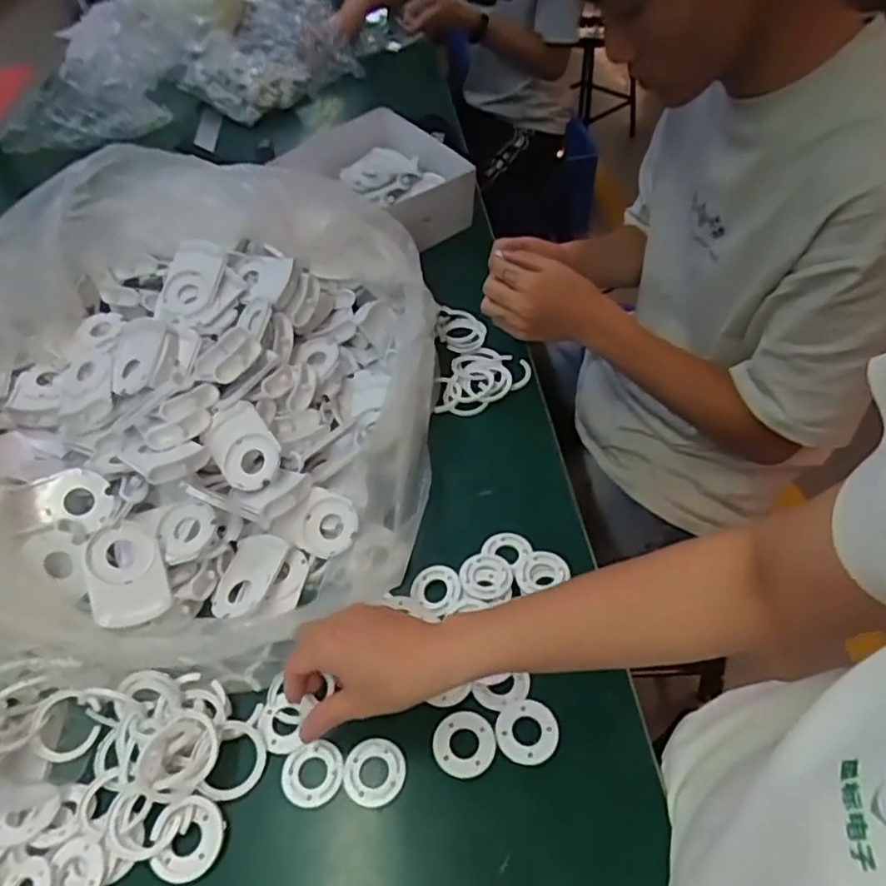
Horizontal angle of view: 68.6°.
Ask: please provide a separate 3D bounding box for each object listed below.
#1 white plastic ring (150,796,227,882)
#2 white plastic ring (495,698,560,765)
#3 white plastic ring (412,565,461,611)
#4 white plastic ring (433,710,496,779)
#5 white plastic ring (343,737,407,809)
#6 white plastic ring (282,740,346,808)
[{"bbox_3d":[-0.177,0.271,0.446,0.049,0.008,0.050,-1,56,1],"label":"white plastic ring"},{"bbox_3d":[0.062,0.211,0.476,0.044,0.004,0.043,-3,49,3],"label":"white plastic ring"},{"bbox_3d":[-0.004,0.125,0.556,0.038,0.011,0.041,-3,49,3],"label":"white plastic ring"},{"bbox_3d":[0.016,0.219,0.474,0.044,0.004,0.044,-3,49,3],"label":"white plastic ring"},{"bbox_3d":[-0.050,0.237,0.469,0.044,0.004,0.043,-3,49,3],"label":"white plastic ring"},{"bbox_3d":[-0.094,0.239,0.472,0.044,0.007,0.044,-3,49,3],"label":"white plastic ring"}]

